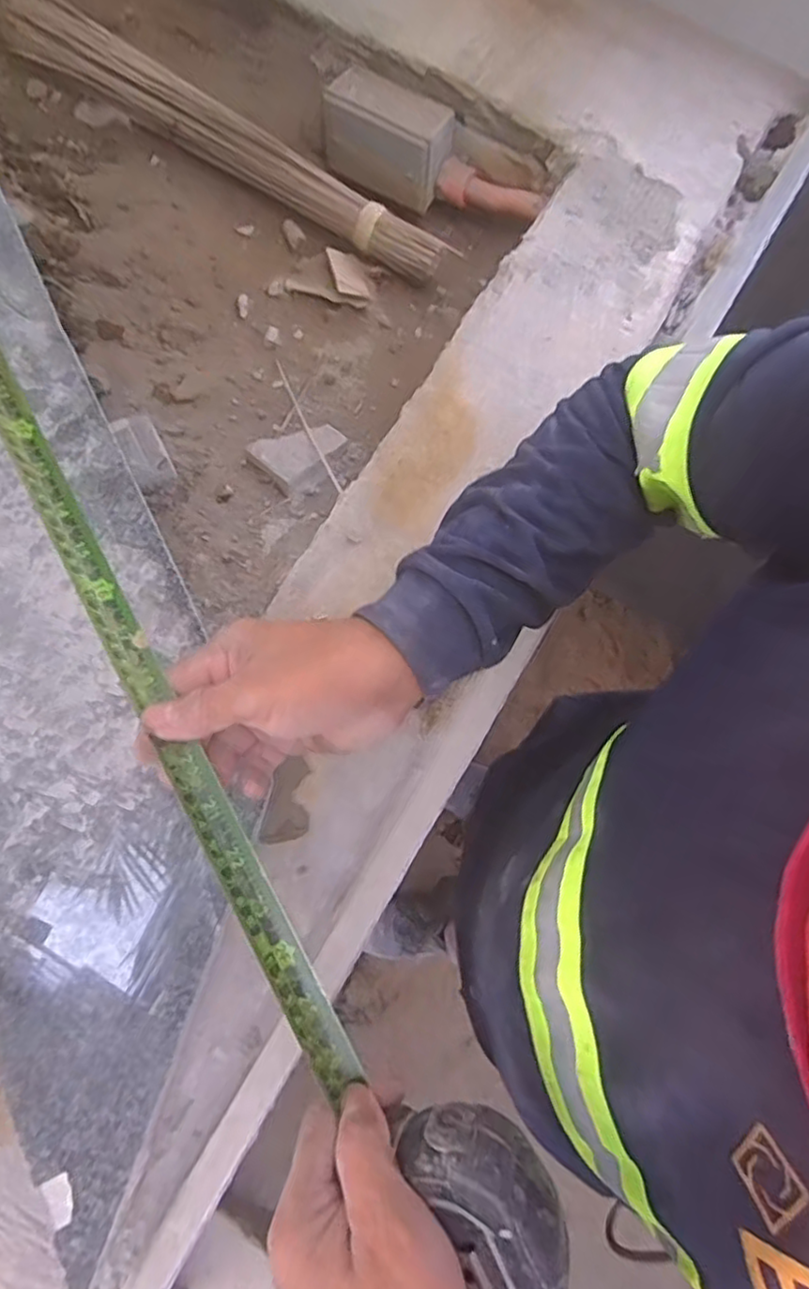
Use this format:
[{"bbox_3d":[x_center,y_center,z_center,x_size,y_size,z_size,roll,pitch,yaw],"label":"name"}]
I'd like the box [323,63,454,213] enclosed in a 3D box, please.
[{"bbox_3d":[-0.014,-0.491,0.625,0.123,0.064,0.061,29,77,5],"label":"box"}]

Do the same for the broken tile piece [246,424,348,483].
[{"bbox_3d":[-0.090,-0.176,0.563,0.074,0.011,0.055,-37,68,-24],"label":"broken tile piece"}]

